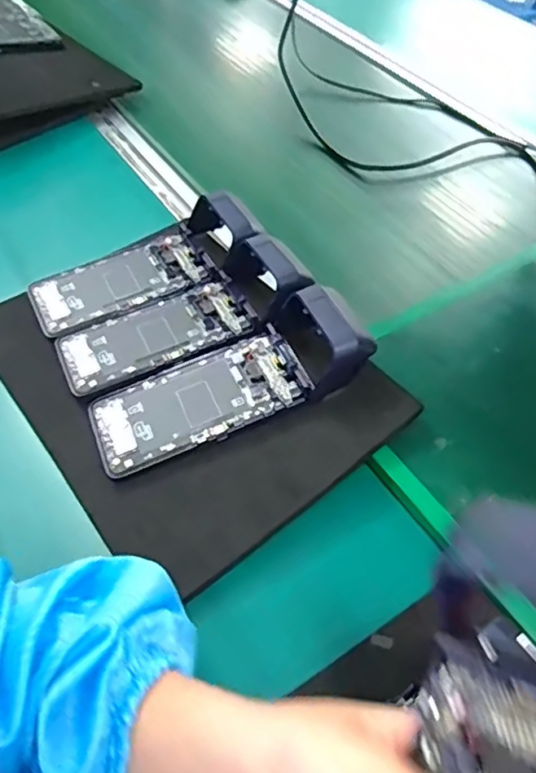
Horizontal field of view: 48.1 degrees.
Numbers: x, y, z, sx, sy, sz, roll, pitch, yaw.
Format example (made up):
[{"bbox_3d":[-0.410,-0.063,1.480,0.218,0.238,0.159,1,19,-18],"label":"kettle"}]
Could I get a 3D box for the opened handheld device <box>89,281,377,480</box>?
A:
[{"bbox_3d":[-0.029,-0.005,0.478,0.226,0.047,0.091,-25,52,-2],"label":"opened handheld device"}]

